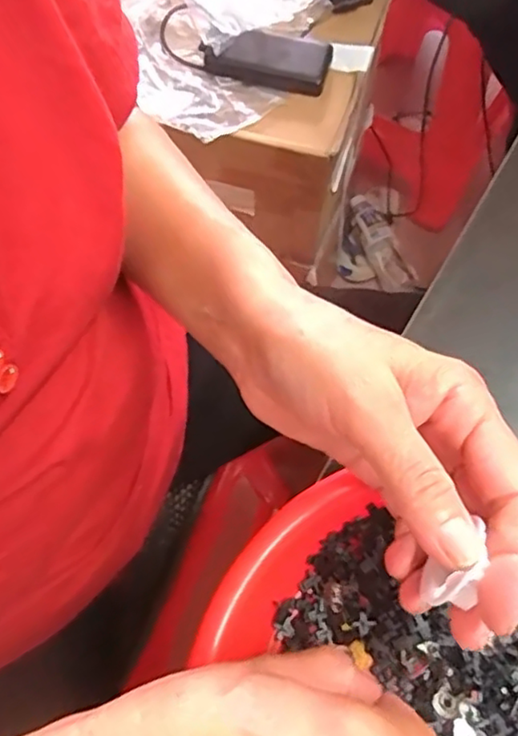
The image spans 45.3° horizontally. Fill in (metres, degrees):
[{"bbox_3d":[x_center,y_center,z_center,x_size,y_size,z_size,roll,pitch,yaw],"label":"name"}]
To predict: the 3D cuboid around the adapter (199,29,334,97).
[{"bbox_3d":[0.011,-0.400,0.800,0.157,0.030,0.077,14,67,9],"label":"adapter"}]

